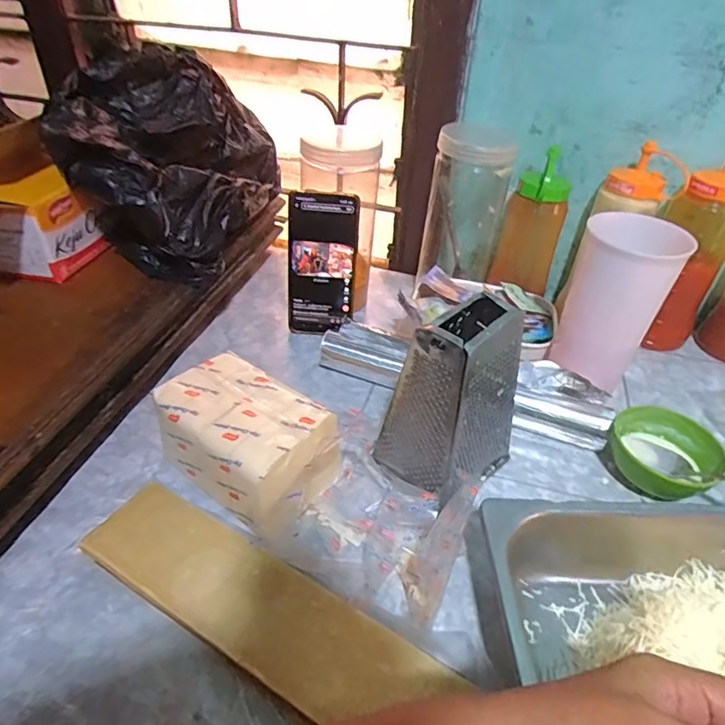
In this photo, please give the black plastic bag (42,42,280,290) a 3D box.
[{"bbox_3d":[-0.212,-0.233,0.583,0.194,0.179,0.255,1,40,-3],"label":"black plastic bag"}]

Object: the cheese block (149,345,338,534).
[{"bbox_3d":[-0.099,0.067,0.433,0.144,0.075,0.100,28,45,27],"label":"cheese block"}]

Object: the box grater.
[{"bbox_3d":[0.081,0.030,0.425,0.100,0.160,0.076,-28,49,-32],"label":"box grater"}]

